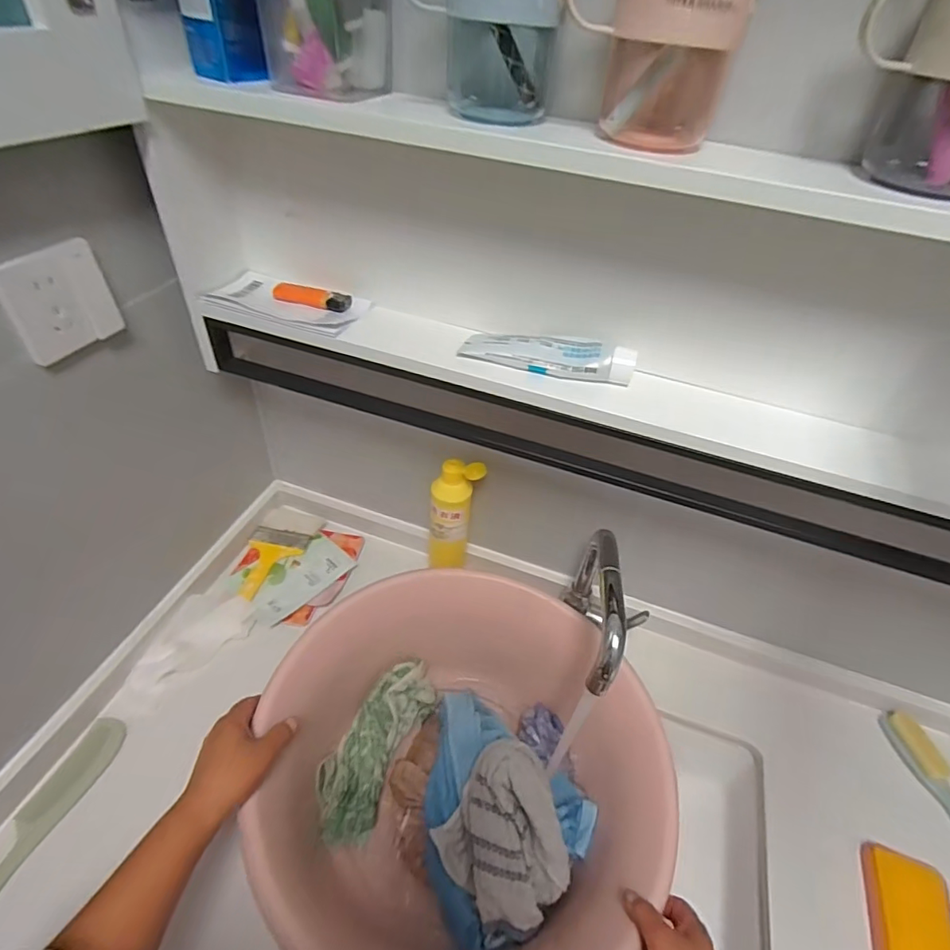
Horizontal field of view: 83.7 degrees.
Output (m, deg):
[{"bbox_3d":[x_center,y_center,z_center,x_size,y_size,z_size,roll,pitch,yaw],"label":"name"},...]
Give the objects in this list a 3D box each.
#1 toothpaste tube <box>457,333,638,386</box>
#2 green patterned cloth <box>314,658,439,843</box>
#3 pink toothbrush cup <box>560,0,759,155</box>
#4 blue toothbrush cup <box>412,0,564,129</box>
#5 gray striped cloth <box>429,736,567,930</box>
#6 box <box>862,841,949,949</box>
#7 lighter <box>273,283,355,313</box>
[{"bbox_3d":[0.069,-0.117,0.505,0.162,0.029,0.041,17,44,10],"label":"toothpaste tube"},{"bbox_3d":[-0.125,0.336,0.667,0.078,0.061,0.206,20,45,14],"label":"green patterned cloth"},{"bbox_3d":[0.115,-0.285,0.357,0.115,0.101,0.069,18,45,12],"label":"pink toothbrush cup"},{"bbox_3d":[0.008,-0.325,0.385,0.106,0.104,0.093,11,44,5],"label":"blue toothbrush cup"},{"bbox_3d":[0.040,0.373,0.556,0.131,0.075,0.136,-30,54,-33],"label":"gray striped cloth"},{"bbox_3d":[0.448,0.455,0.543,0.077,0.031,0.118,18,44,11],"label":"box"},{"bbox_3d":[-0.177,-0.192,0.569,0.085,0.014,0.029,14,44,8],"label":"lighter"}]

